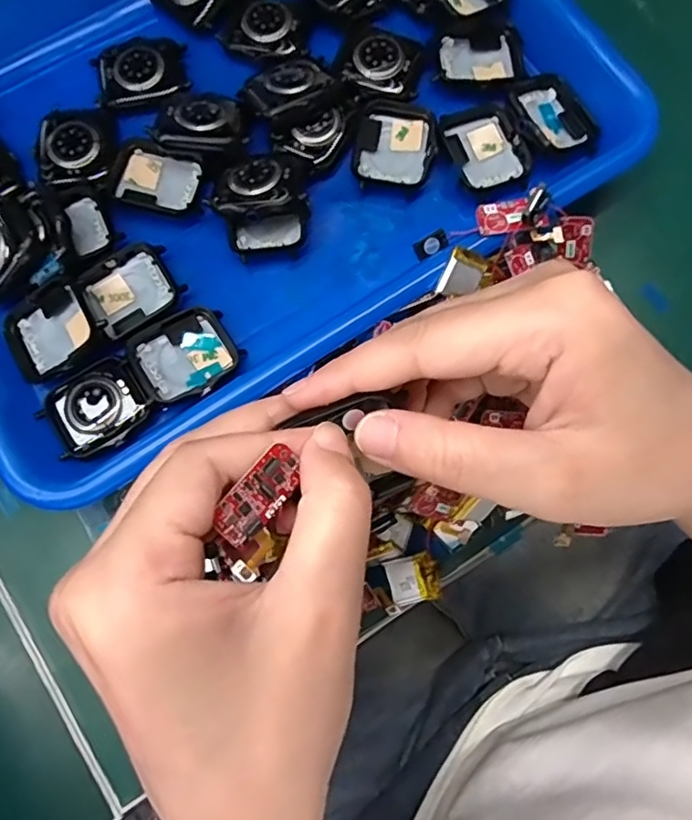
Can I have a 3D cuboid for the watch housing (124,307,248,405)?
[{"bbox_3d":[-0.069,-0.024,0.254,0.042,0.015,0.036,-33,79,-6],"label":"watch housing"}]

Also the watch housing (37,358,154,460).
[{"bbox_3d":[-0.106,-0.001,0.246,0.043,0.007,0.033,-27,78,-5],"label":"watch housing"}]

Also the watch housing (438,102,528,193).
[{"bbox_3d":[0.065,-0.128,0.280,0.035,0.010,0.045,-21,78,-4],"label":"watch housing"}]

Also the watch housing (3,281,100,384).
[{"bbox_3d":[-0.129,-0.034,0.255,0.037,0.013,0.038,-25,78,-5],"label":"watch housing"}]

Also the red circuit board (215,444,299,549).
[{"bbox_3d":[-0.022,0.023,0.154,0.028,0.004,0.014,-49,116,-22],"label":"red circuit board"}]

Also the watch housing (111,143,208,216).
[{"bbox_3d":[-0.087,-0.108,0.274,0.042,0.010,0.034,12,78,4],"label":"watch housing"}]

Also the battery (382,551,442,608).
[{"bbox_3d":[0.028,0.071,0.241,0.022,0.004,0.019,-15,77,-3],"label":"battery"}]

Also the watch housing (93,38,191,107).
[{"bbox_3d":[-0.101,-0.167,0.283,0.044,0.006,0.029,-18,78,-3],"label":"watch housing"}]

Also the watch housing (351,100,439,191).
[{"bbox_3d":[0.024,-0.128,0.278,0.038,0.006,0.044,9,78,3],"label":"watch housing"}]

